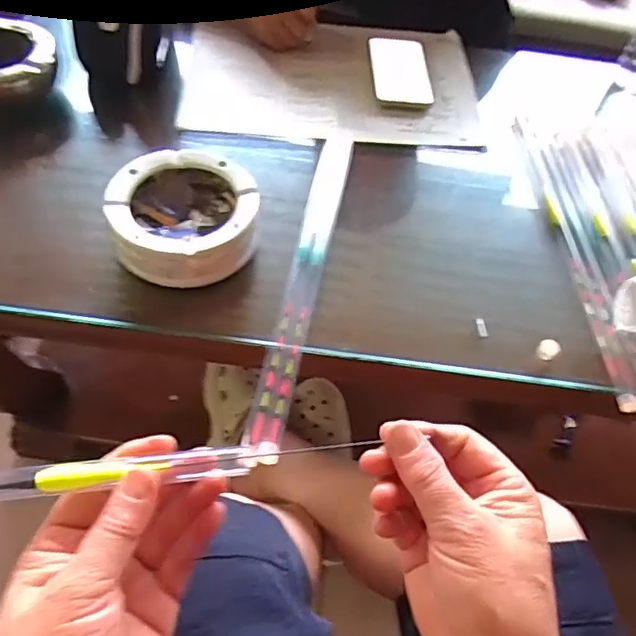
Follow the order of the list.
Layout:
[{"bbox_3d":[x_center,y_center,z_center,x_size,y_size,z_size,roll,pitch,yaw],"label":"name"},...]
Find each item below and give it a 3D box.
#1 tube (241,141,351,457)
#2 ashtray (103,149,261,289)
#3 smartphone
[{"bbox_3d":[-0.011,-0.049,0.570,0.035,0.014,0.394,12,54,3],"label":"tube"},{"bbox_3d":[-0.128,-0.099,0.565,0.137,0.049,0.136,2,54,-4],"label":"ashtray"},{"bbox_3d":[0.112,-0.344,0.797,0.080,0.012,0.161,2,54,-4],"label":"smartphone"}]

